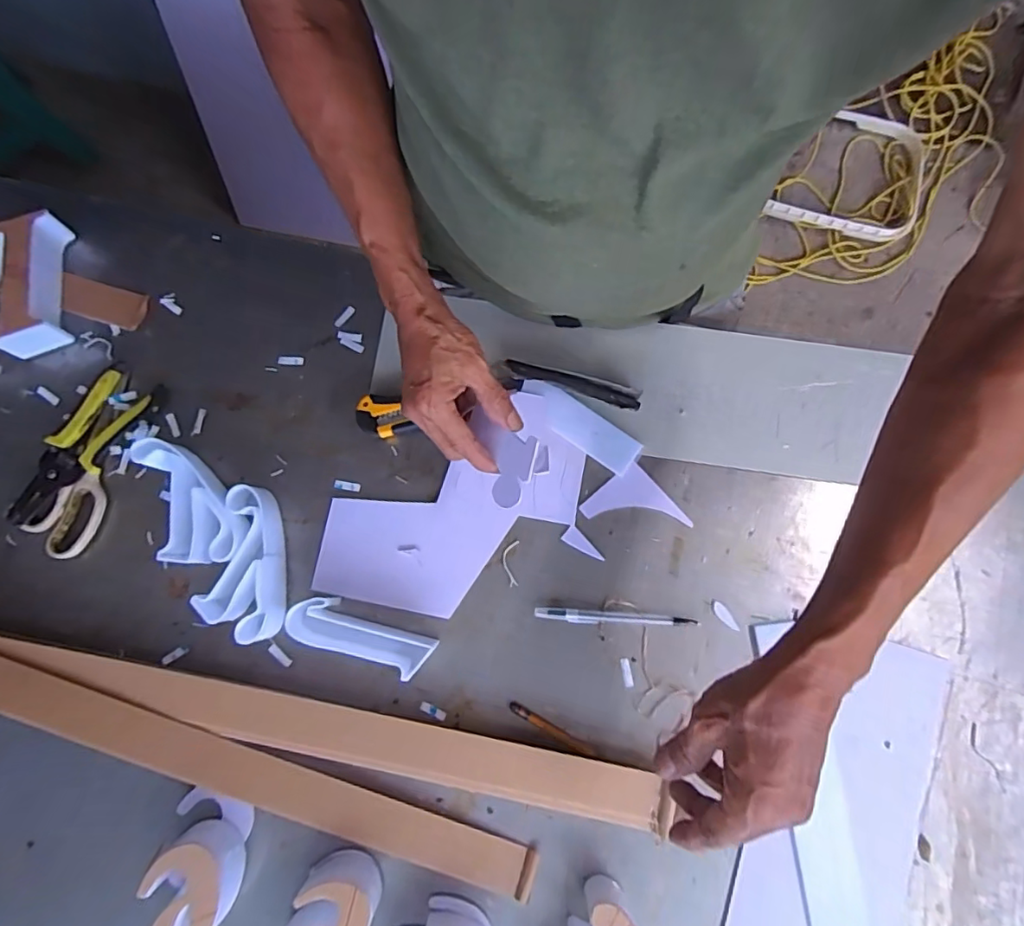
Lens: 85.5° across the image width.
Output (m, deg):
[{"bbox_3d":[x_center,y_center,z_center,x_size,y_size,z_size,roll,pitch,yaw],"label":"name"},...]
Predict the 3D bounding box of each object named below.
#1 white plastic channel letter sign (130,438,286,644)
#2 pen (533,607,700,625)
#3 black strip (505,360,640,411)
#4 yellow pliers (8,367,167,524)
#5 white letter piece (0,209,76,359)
[{"bbox_3d":[-0.270,0.061,0.515,0.096,0.044,0.204,-40,82,-7],"label":"white plastic channel letter sign"},{"bbox_3d":[0.097,0.145,0.514,0.149,0.006,0.012,5,79,1],"label":"pen"},{"bbox_3d":[0.059,-0.077,0.545,0.133,0.012,0.019,18,80,4],"label":"black strip"},{"bbox_3d":[-0.419,-0.018,0.538,0.059,0.025,0.169,33,81,6],"label":"yellow pliers"},{"bbox_3d":[-0.498,-0.177,0.554,0.084,0.048,0.136,-8,79,-1],"label":"white letter piece"}]

